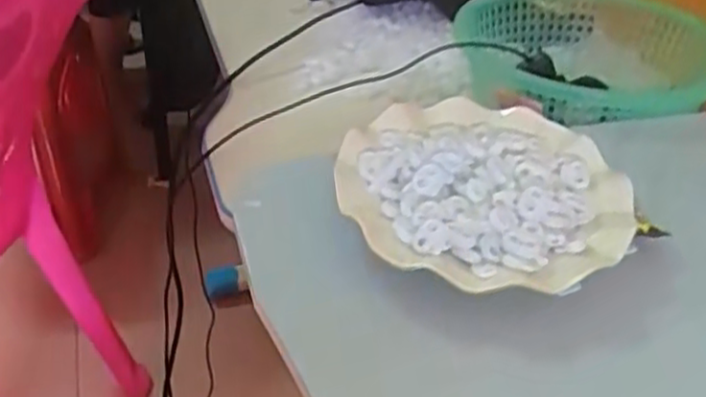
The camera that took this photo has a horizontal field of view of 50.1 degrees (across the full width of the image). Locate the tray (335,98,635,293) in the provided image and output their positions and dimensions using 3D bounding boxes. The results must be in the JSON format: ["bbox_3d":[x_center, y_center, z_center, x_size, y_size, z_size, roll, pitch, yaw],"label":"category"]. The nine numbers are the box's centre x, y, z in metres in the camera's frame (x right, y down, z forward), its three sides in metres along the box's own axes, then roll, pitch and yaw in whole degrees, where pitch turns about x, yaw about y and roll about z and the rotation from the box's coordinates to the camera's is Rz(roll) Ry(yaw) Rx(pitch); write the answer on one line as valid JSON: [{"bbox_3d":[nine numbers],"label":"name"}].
[{"bbox_3d":[0.083,-0.011,0.467,0.172,0.029,0.168,11,37,11],"label":"tray"}]

